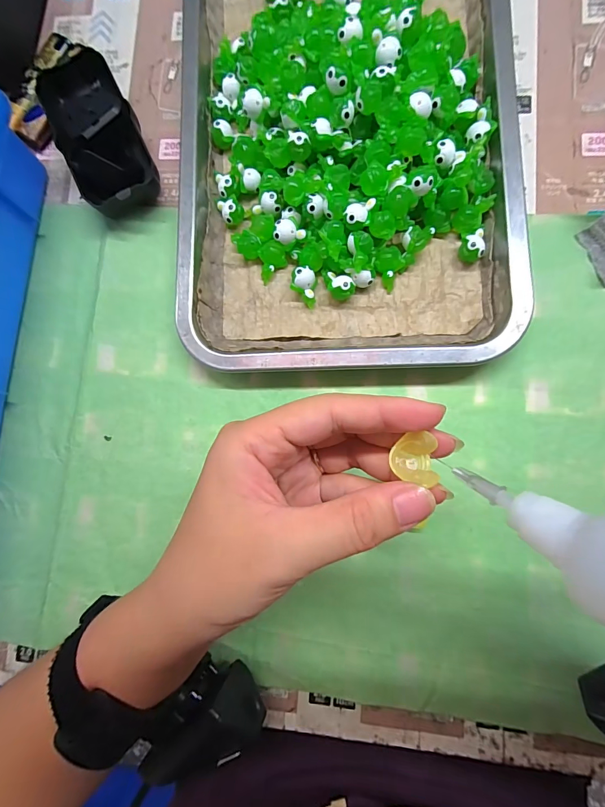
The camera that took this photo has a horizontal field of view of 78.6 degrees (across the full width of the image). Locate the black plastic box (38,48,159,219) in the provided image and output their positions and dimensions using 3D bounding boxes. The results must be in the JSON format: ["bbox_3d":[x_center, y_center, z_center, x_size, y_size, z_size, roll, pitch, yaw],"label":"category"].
[{"bbox_3d":[-0.134,-0.179,0.249,0.051,0.034,0.109,-26,83,2],"label":"black plastic box"}]

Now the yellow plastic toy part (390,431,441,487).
[{"bbox_3d":[0.045,0.023,0.148,0.016,0.005,0.020,-5,85,5],"label":"yellow plastic toy part"}]

